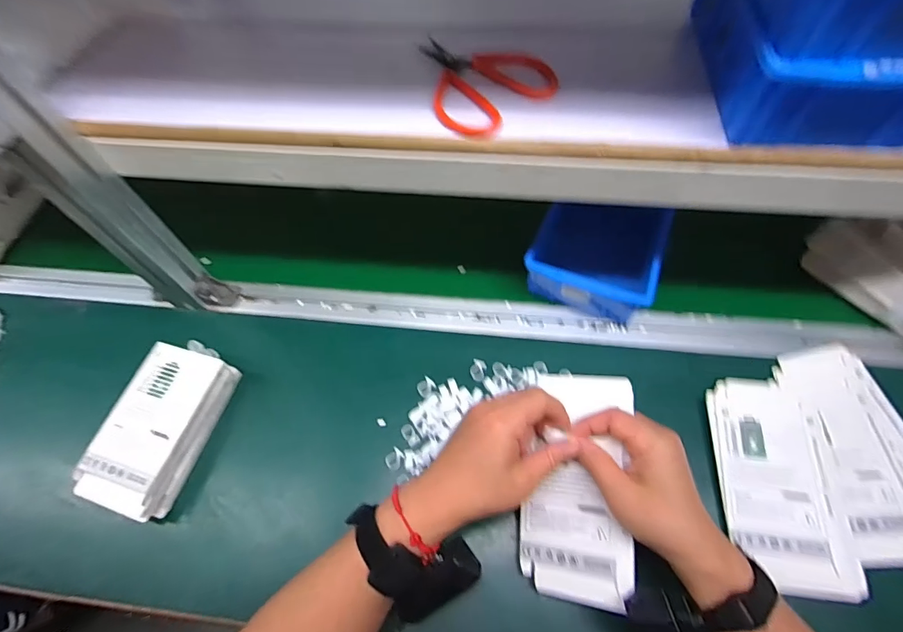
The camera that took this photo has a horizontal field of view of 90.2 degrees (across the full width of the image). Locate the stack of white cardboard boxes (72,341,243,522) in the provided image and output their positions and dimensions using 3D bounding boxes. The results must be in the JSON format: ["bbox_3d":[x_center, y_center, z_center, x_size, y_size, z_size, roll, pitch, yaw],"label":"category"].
[{"bbox_3d":[-0.290,0.113,0.456,0.086,0.053,0.164,12,62,9],"label":"stack of white cardboard boxes"}]

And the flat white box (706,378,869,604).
[{"bbox_3d":[0.301,0.149,0.416,0.098,0.011,0.186,2,61,4],"label":"flat white box"}]

